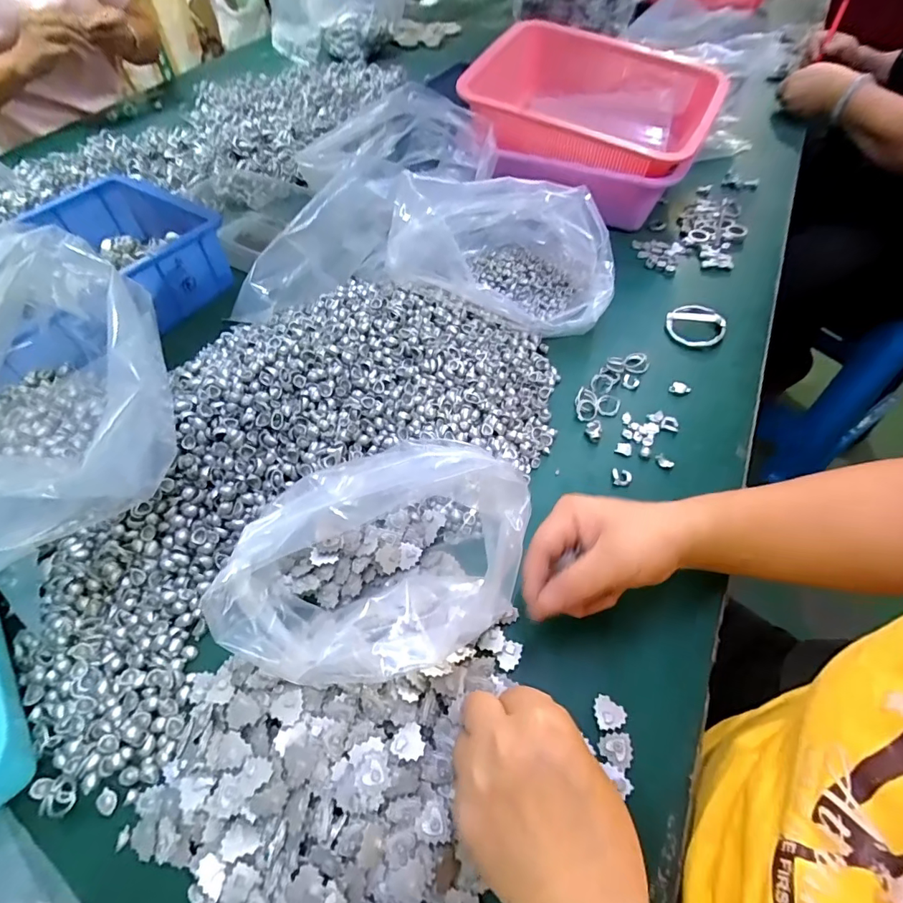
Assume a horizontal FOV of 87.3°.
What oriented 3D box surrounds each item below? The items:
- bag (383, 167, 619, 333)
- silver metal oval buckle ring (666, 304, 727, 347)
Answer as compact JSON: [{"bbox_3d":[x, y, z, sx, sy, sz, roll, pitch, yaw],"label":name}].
[{"bbox_3d":[0.057,-0.218,0.509,0.218,0.105,0.152,8,55,7],"label":"bag"},{"bbox_3d":[0.259,-0.135,0.500,0.053,0.010,0.055,-18,56,-11],"label":"silver metal oval buckle ring"}]

